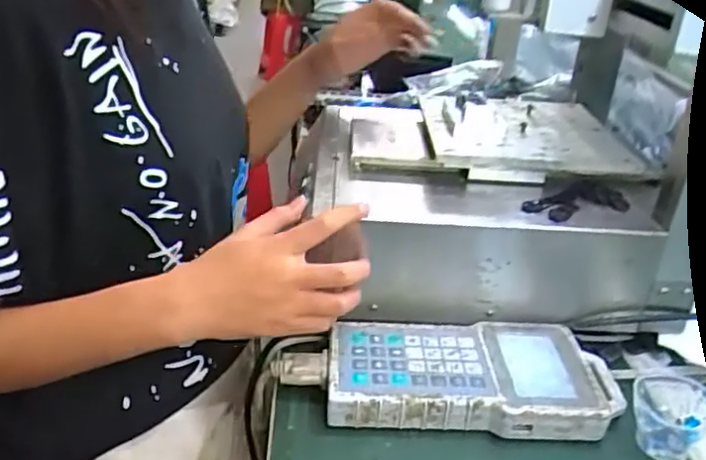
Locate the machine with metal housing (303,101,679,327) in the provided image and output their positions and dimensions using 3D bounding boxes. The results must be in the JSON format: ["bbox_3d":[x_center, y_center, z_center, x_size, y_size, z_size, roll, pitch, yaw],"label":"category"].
[{"bbox_3d":[0.116,-0.041,0.640,0.314,0.130,0.255,2,28,0],"label":"machine with metal housing"}]

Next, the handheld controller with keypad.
[{"bbox_3d":[0.093,0.115,0.509,0.223,0.033,0.105,2,28,-2],"label":"handheld controller with keypad"}]

